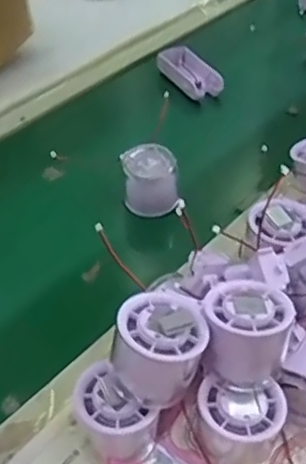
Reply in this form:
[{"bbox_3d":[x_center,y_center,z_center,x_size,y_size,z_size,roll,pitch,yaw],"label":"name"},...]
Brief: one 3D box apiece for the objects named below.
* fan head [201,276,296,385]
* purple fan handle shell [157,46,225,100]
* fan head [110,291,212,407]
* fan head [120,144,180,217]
[{"bbox_3d":[0.065,0.068,0.427,0.056,0.059,0.055,0,44,0],"label":"fan head"},{"bbox_3d":[0.050,-0.220,0.840,0.055,0.029,0.099,-20,47,-19],"label":"purple fan handle shell"},{"bbox_3d":[0.005,0.075,0.409,0.054,0.056,0.058,0,44,0],"label":"fan head"},{"bbox_3d":[-0.003,-0.054,0.651,0.054,0.059,0.055,-6,44,-5],"label":"fan head"}]

